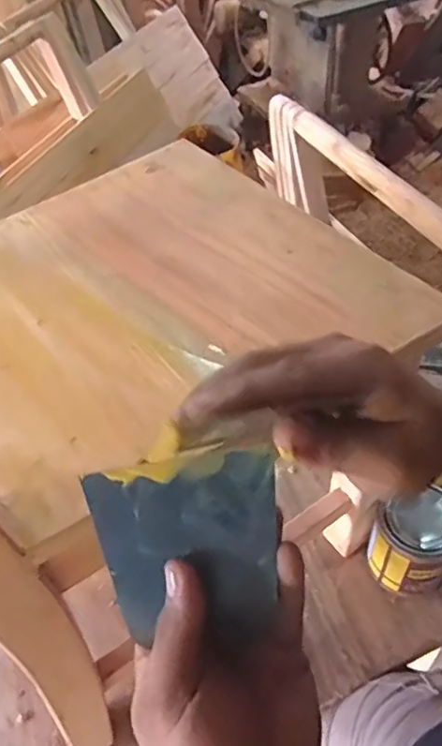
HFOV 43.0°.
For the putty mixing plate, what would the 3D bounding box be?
[{"bbox_3d":[-0.015,0.093,0.299,0.100,0.008,0.097,-14,85,10],"label":"putty mixing plate"}]

